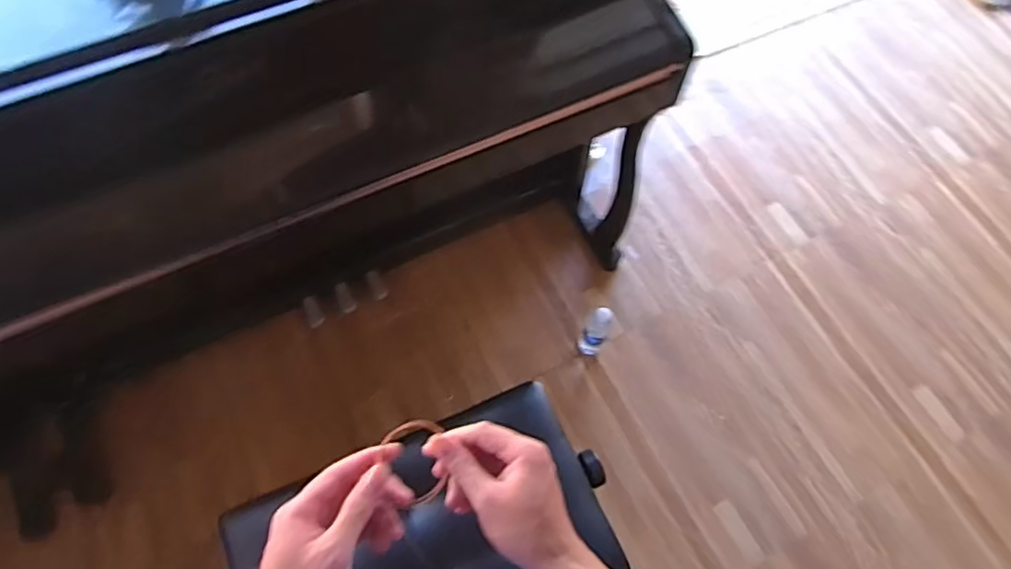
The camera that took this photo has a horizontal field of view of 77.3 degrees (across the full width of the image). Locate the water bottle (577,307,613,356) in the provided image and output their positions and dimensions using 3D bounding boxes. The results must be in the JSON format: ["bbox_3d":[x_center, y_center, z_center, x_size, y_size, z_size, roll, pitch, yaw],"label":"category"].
[{"bbox_3d":[0.224,0.113,1.552,0.063,0.200,0.067,0,65,-1],"label":"water bottle"}]

